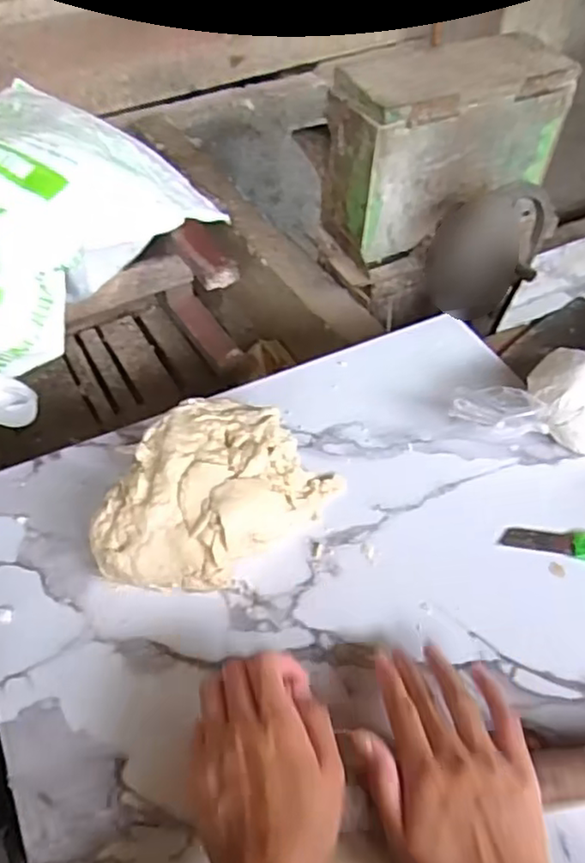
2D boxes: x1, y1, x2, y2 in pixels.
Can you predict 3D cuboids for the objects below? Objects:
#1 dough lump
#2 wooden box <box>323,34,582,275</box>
[{"bbox_3d":[-0.061,0.044,0.499,0.180,0.072,0.114,-37,60,-27],"label":"dough lump"},{"bbox_3d":[0.224,-0.429,1.005,0.340,0.234,0.142,-24,55,-23],"label":"wooden box"}]

